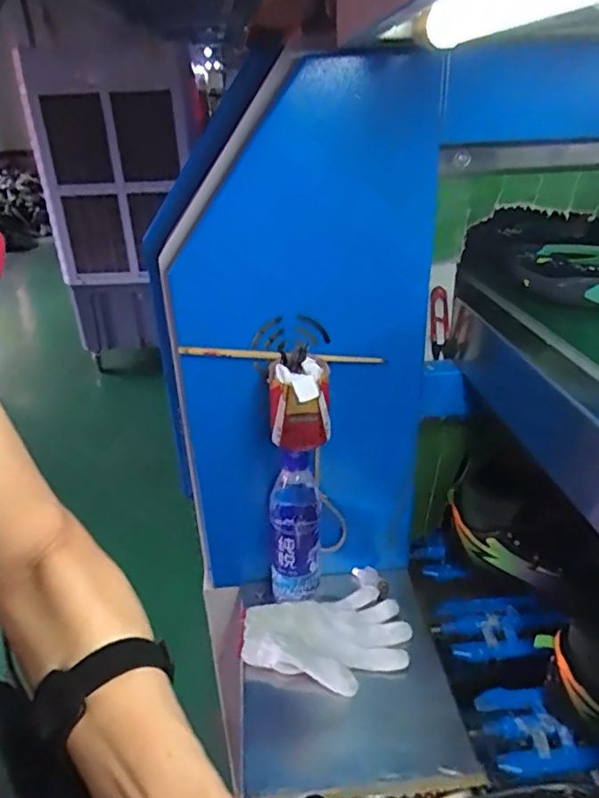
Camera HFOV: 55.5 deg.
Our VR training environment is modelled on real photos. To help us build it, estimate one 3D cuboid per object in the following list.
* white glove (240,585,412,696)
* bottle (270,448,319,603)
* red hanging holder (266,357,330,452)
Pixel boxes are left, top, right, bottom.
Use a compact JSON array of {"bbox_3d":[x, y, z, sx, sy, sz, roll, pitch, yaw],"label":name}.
[{"bbox_3d":[0.036,0.286,0.683,0.201,0.037,0.124,-11,28,-15],"label":"white glove"},{"bbox_3d":[-0.009,0.150,0.712,0.062,0.200,0.053,-3,27,0],"label":"bottle"},{"bbox_3d":[0.000,0.006,0.622,0.064,0.087,0.070,-1,27,5],"label":"red hanging holder"}]

